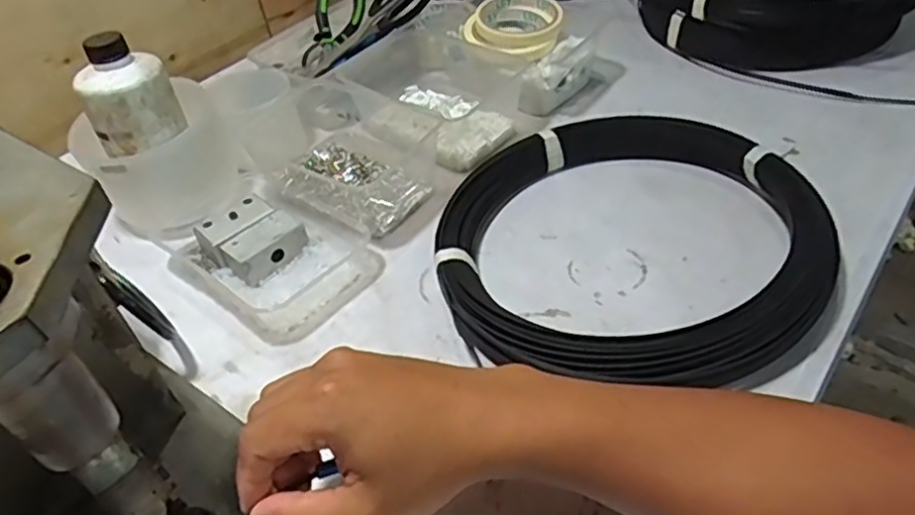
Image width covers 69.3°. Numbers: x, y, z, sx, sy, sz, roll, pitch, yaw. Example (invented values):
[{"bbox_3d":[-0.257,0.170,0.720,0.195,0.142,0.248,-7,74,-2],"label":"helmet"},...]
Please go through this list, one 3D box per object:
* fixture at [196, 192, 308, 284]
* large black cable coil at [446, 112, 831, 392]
[{"bbox_3d":[-0.174,-0.016,0.565,0.071,0.035,0.062,25,51,32],"label":"fixture"},{"bbox_3d":[0.125,-0.015,0.509,0.278,0.042,0.284,-5,41,4],"label":"large black cable coil"}]

